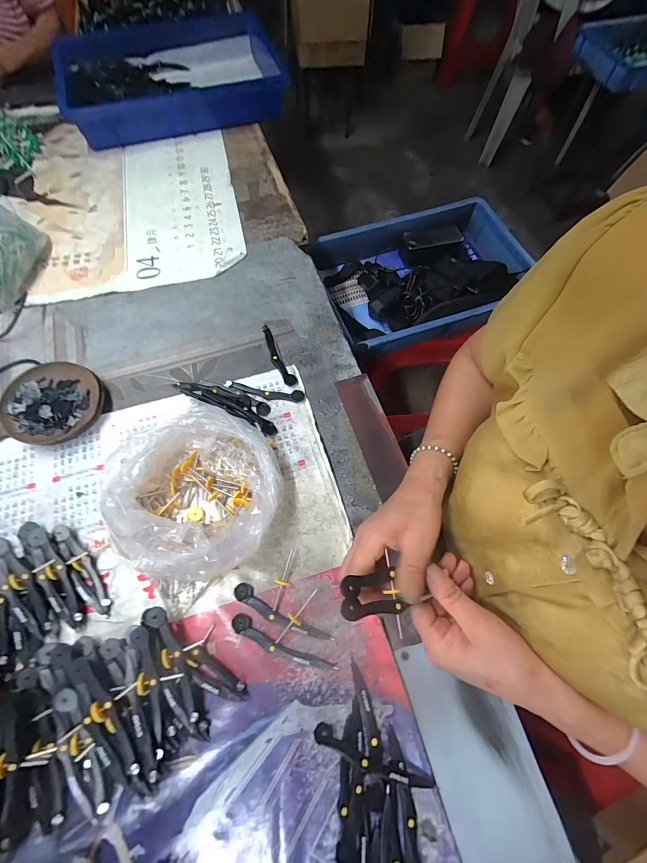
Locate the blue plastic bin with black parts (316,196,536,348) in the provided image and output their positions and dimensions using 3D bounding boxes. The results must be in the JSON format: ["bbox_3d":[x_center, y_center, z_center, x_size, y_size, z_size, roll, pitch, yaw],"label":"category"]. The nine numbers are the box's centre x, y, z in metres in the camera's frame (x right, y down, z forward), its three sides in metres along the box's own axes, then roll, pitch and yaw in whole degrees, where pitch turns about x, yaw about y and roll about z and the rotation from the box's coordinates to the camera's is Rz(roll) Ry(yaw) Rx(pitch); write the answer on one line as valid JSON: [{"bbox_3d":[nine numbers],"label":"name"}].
[{"bbox_3d":[0.217,-0.334,0.755,0.392,0.080,0.284,-18,68,-9],"label":"blue plastic bin with black parts"}]

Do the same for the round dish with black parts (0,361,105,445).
[{"bbox_3d":[-0.356,-0.036,0.469,0.120,0.028,0.114,0,67,1],"label":"round dish with black parts"}]

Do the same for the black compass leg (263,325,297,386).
[{"bbox_3d":[-0.068,-0.111,0.512,0.019,0.005,0.110,-25,69,-9],"label":"black compass leg"}]

